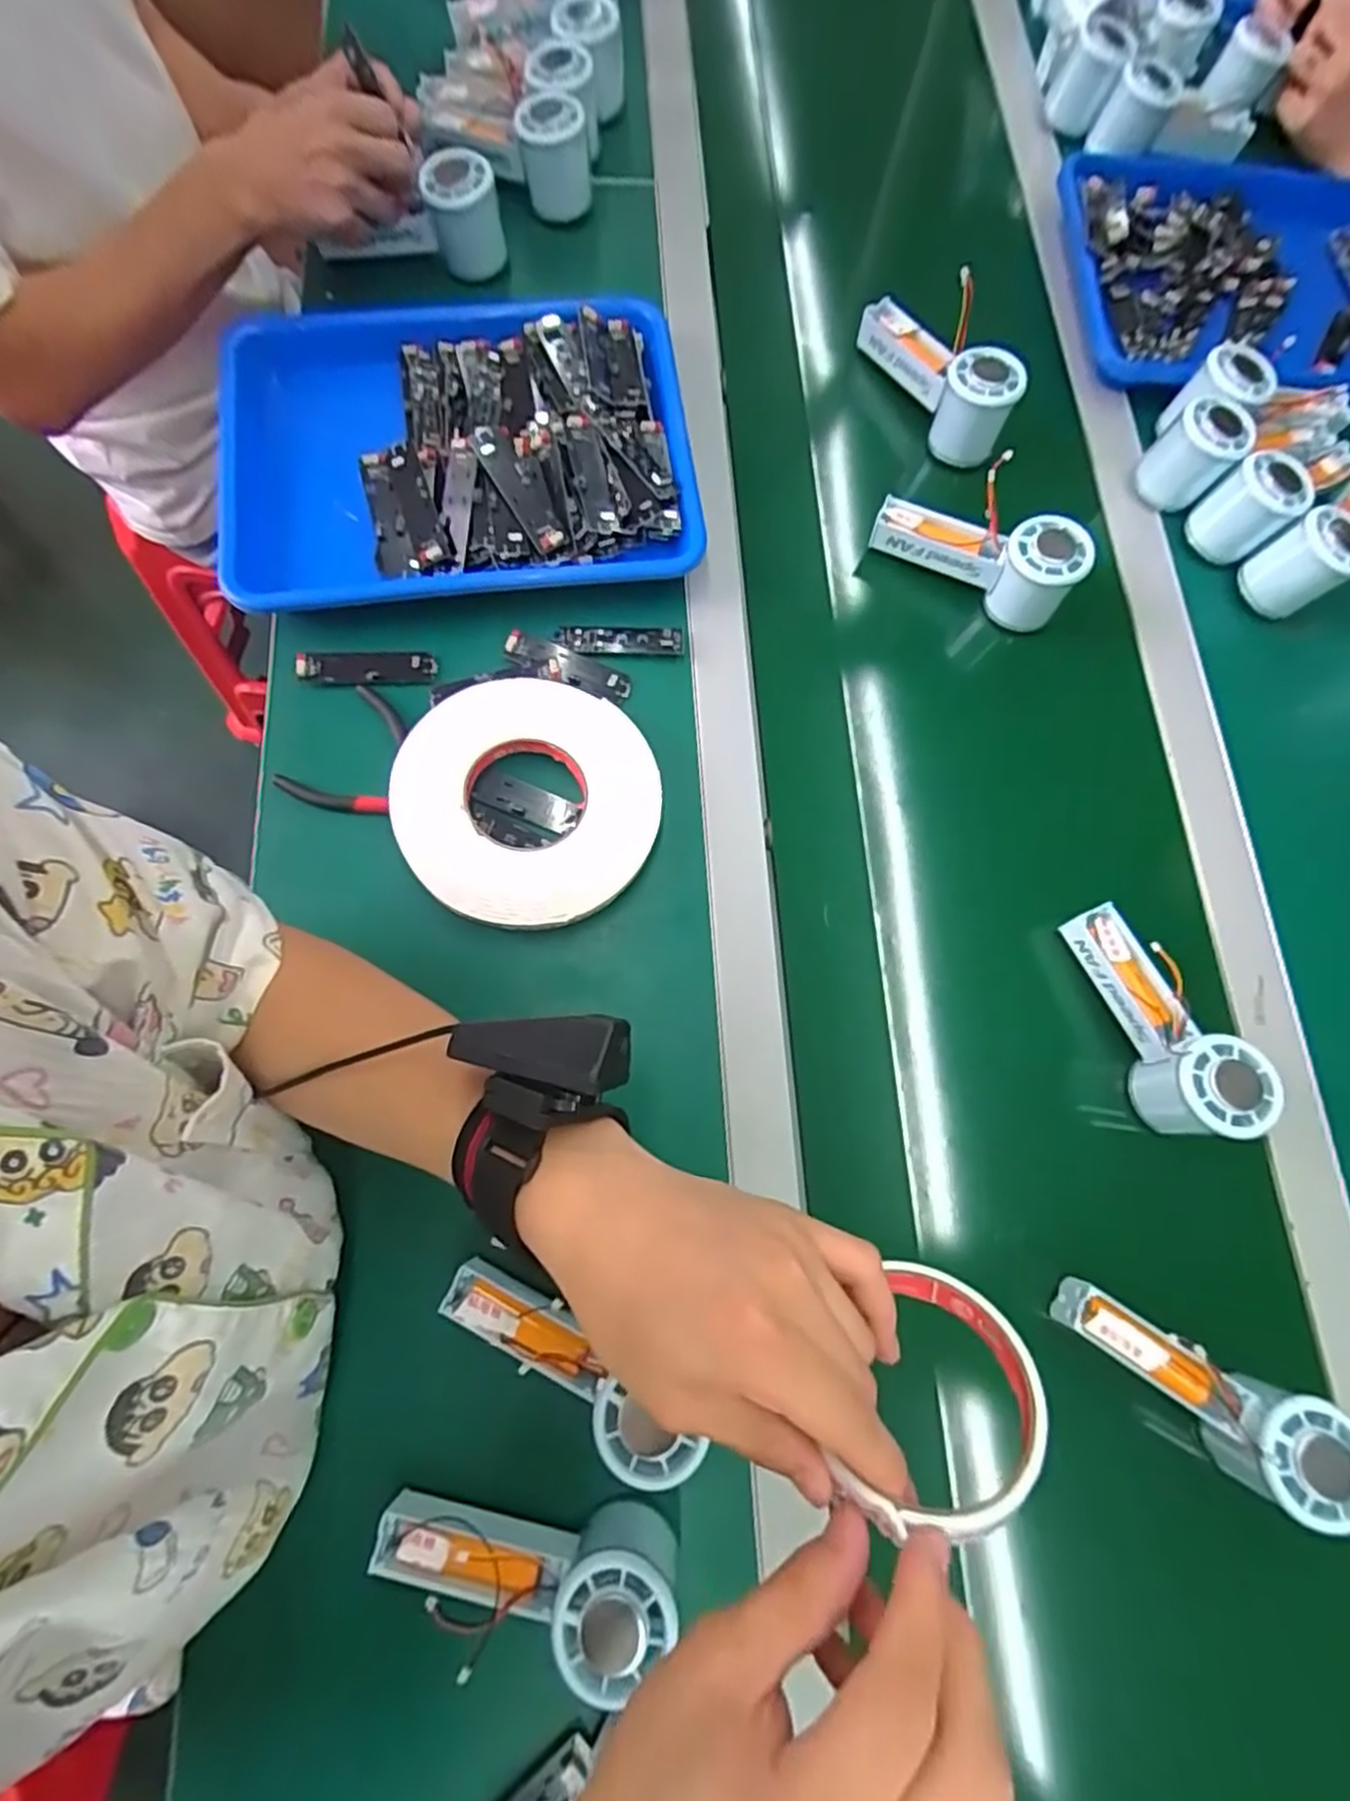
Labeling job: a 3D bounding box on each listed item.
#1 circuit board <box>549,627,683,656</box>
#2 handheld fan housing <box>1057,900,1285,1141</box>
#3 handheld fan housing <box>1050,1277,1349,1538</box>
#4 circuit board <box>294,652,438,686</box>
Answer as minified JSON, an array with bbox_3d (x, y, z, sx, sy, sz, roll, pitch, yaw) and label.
[{"bbox_3d":[-0.040,-0.188,0.525,0.090,0.009,0.020,-1,72,1],"label":"circuit board"},{"bbox_3d":[0.308,0.073,0.461,0.055,0.059,0.151,-20,72,-5],"label":"handheld fan housing"},{"bbox_3d":[0.288,0.277,0.402,0.151,0.056,0.056,25,74,10],"label":"handheld fan housing"},{"bbox_3d":[-0.216,-0.162,0.505,0.092,0.005,0.024,-2,82,-6],"label":"circuit board"}]

